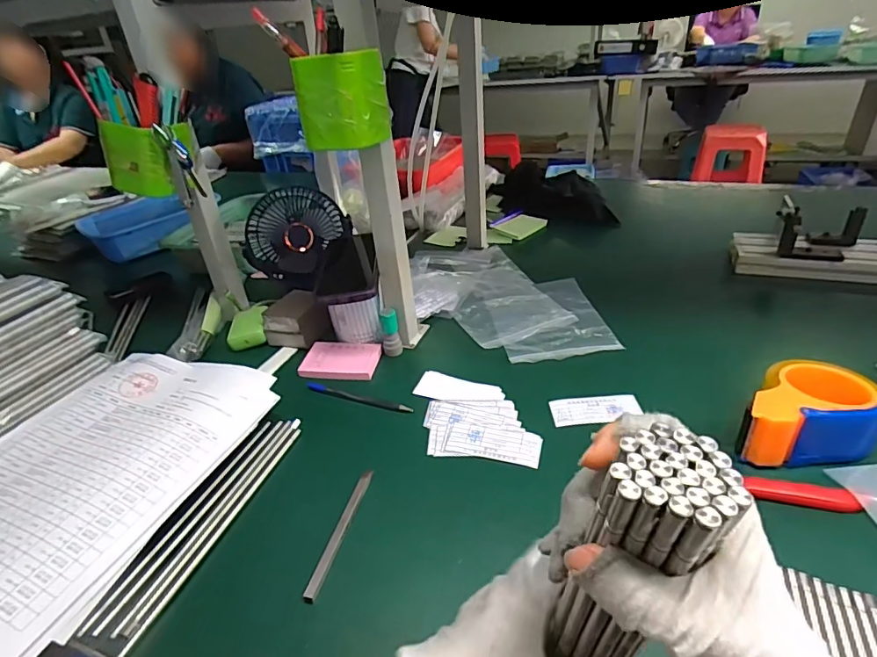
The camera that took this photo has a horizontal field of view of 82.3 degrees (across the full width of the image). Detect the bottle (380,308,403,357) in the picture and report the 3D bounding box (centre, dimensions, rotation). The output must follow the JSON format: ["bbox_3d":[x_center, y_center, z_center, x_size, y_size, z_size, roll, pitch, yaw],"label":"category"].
[{"bbox_3d":[-0.064,0.006,0.674,0.025,0.064,0.024,-11,31,-8],"label":"bottle"}]

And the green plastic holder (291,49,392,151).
[{"bbox_3d":[-0.093,-0.221,0.489,0.086,0.079,0.061,-8,30,-4],"label":"green plastic holder"}]

